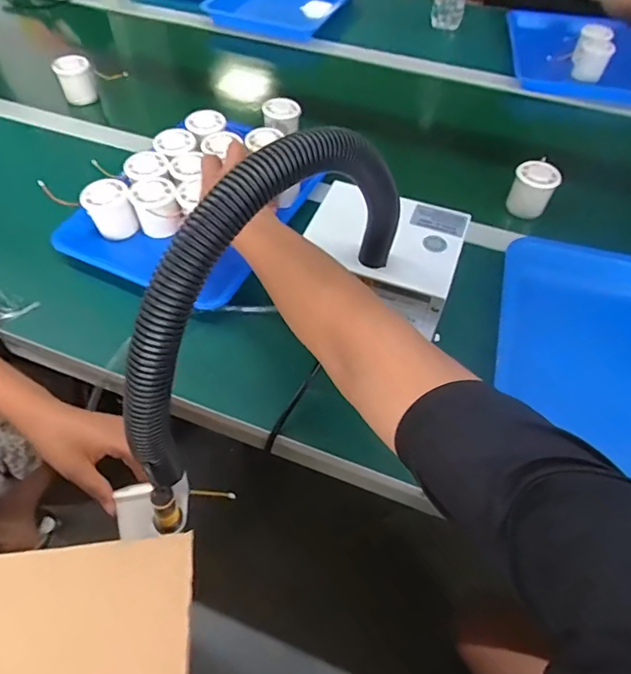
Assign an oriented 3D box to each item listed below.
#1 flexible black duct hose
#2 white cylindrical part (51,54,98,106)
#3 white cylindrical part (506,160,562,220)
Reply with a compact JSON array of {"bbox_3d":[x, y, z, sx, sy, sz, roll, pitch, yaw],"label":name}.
[{"bbox_3d":[-0.026,-0.039,0.360,0.045,0.187,0.289,30,55,20],"label":"flexible black duct hose"},{"bbox_3d":[-0.401,-0.431,0.817,0.052,0.061,0.052,1,51,-2],"label":"white cylindrical part"},{"bbox_3d":[0.307,-0.206,0.692,0.055,0.074,0.051,1,51,-2],"label":"white cylindrical part"}]

